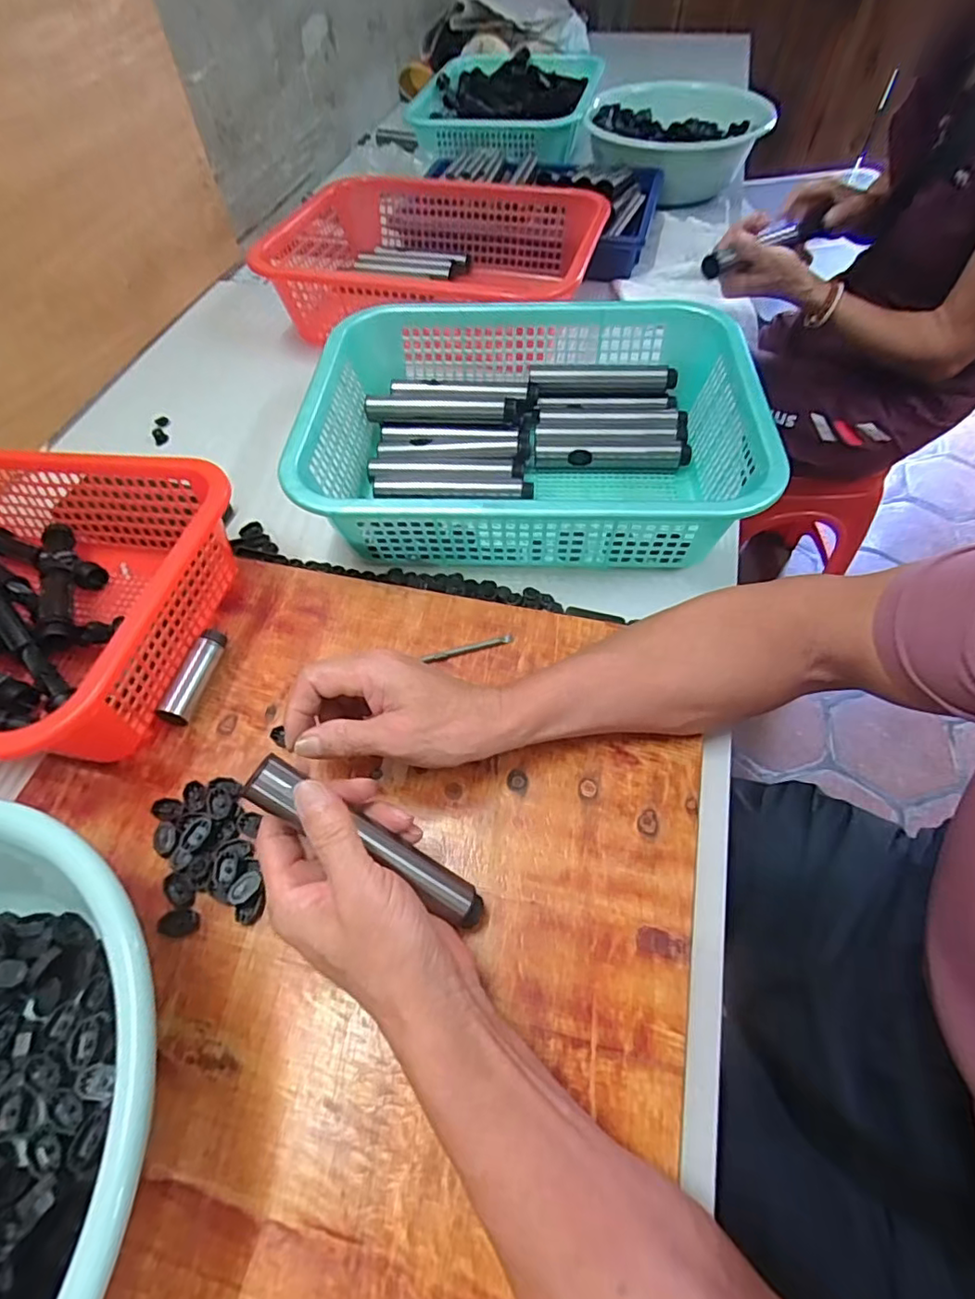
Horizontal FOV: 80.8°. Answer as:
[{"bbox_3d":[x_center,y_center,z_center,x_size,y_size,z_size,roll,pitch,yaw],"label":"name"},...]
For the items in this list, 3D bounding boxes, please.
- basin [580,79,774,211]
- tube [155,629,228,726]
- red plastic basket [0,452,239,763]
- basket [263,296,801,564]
[{"bbox_3d":[0.307,-0.840,0.945,0.272,0.096,0.286,0,57,0],"label":"basin"},{"bbox_3d":[-0.222,0.020,0.433,0.022,0.026,0.075,12,58,9],"label":"tube"},{"bbox_3d":[-0.382,-0.041,0.439,0.323,0.084,0.248,9,58,7],"label":"red plastic basket"},{"bbox_3d":[0.038,-0.201,0.531,0.377,0.098,0.288,2,57,3],"label":"basket"}]

